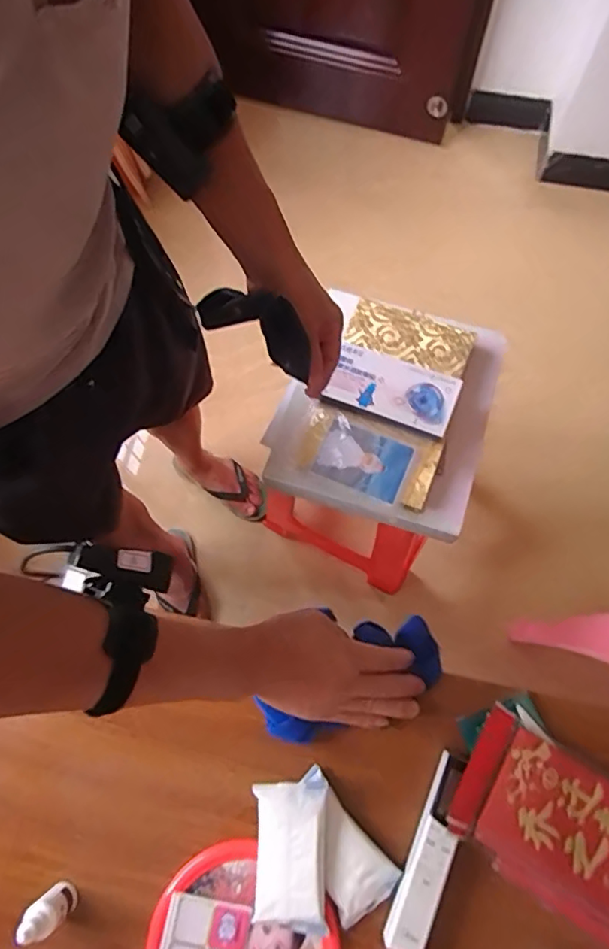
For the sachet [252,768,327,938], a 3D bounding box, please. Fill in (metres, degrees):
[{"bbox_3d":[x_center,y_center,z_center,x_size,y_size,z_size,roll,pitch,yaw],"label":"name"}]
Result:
[{"bbox_3d":[-0.013,0.309,0.454,0.057,0.021,0.113,-1,71,1],"label":"sachet"}]

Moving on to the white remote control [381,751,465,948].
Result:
[{"bbox_3d":[0.104,0.309,0.454,0.033,0.017,0.147,21,73,9],"label":"white remote control"}]

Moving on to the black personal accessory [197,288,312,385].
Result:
[{"bbox_3d":[-0.051,-0.144,0.521,0.039,0.069,0.151,-44,46,-12],"label":"black personal accessory"}]

